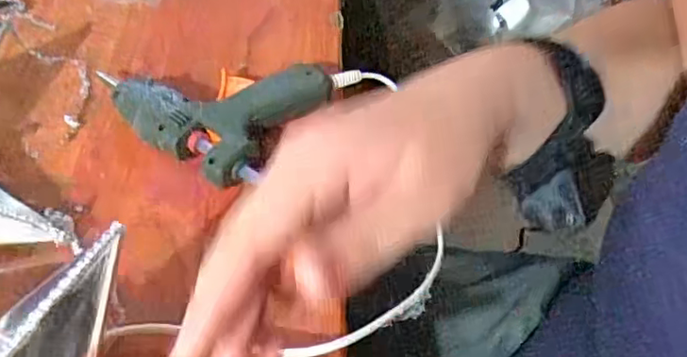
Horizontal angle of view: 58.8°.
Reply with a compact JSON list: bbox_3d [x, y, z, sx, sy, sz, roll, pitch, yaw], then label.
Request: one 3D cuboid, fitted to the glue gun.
[{"bbox_3d":[-0.087,-0.054,0.413,0.122,0.029,0.111,27,53,17],"label":"glue gun"}]

